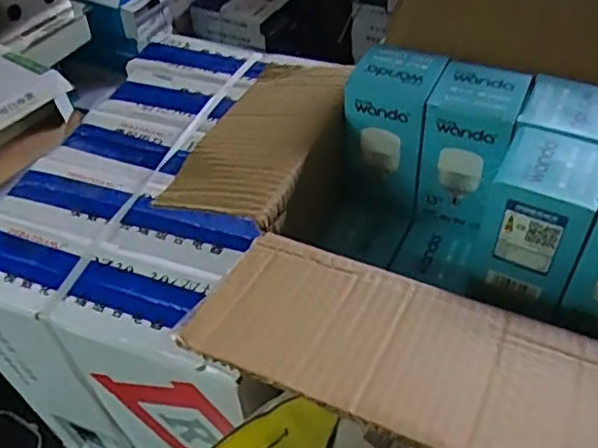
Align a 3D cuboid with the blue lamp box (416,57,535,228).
[{"bbox_3d":[0.152,-0.066,0.556,0.071,0.128,0.078,18,51,20],"label":"blue lamp box"}]

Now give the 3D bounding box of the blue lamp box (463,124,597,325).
[{"bbox_3d":[0.184,0.001,0.488,0.071,0.123,0.078,19,51,21],"label":"blue lamp box"}]

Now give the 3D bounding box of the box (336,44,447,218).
[{"bbox_3d":[0.084,-0.087,0.579,0.074,0.128,0.081,15,50,18],"label":"box"}]

